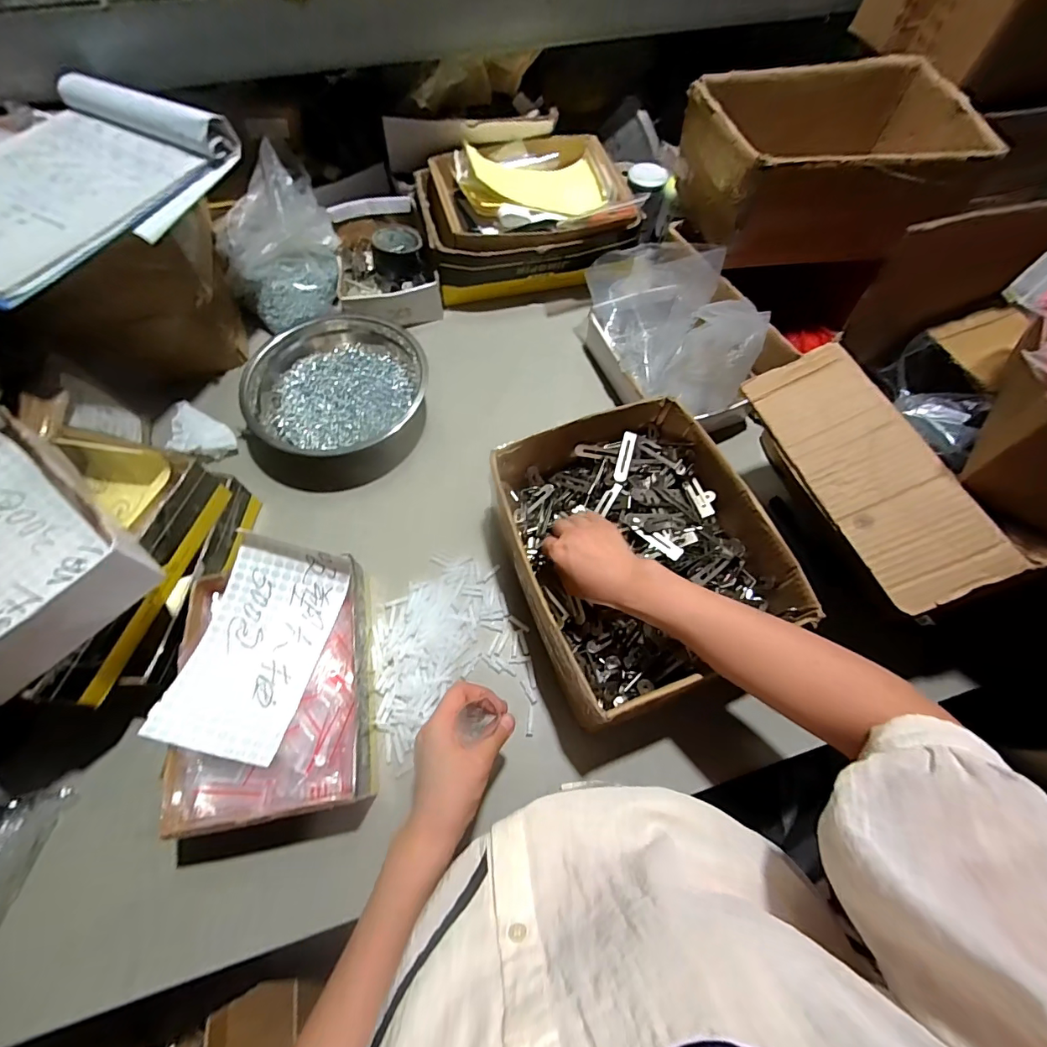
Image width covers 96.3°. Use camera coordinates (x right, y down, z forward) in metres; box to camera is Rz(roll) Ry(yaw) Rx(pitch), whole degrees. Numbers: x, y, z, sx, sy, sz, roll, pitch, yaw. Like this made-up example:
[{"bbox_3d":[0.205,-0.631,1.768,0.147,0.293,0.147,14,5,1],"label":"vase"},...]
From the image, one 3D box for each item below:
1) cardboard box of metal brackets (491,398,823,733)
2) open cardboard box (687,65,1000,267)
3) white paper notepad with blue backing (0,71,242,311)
[{"bbox_3d":[0.126,0.028,0.543,0.256,0.104,0.310,-20,66,-10],"label":"cardboard box of metal brackets"},{"bbox_3d":[0.406,-0.499,0.655,0.332,0.129,0.231,-5,64,-3],"label":"open cardboard box"},{"bbox_3d":[-0.518,-0.372,0.512,0.245,0.049,0.313,21,66,9],"label":"white paper notepad with blue backing"}]

